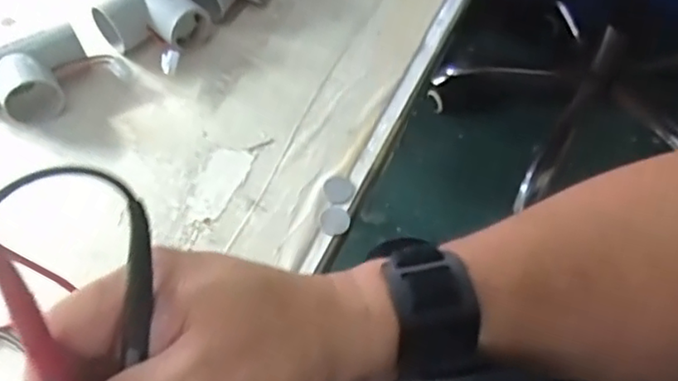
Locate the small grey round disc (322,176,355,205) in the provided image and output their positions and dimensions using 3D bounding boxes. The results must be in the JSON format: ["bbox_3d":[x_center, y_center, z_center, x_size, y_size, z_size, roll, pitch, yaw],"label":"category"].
[{"bbox_3d":[0.000,-0.001,0.382,0.018,0.004,0.019,-1,55,1],"label":"small grey round disc"}]

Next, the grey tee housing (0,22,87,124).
[{"bbox_3d":[-0.196,-0.068,0.416,0.075,0.037,0.055,-22,58,-13],"label":"grey tee housing"}]

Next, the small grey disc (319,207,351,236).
[{"bbox_3d":[-0.002,0.017,0.370,0.017,0.004,0.018,-1,55,1],"label":"small grey disc"}]

